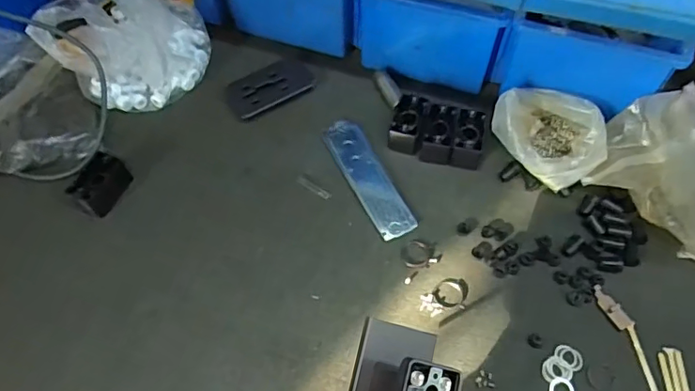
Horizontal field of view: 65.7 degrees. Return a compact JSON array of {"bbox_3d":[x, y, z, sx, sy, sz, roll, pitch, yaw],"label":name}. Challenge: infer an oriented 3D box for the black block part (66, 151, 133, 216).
[{"bbox_3d":[-0.232,-0.011,0.508,0.032,0.034,0.051,23,63,14],"label":"black block part"}]

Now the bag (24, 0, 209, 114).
[{"bbox_3d":[-0.226,-0.189,0.535,0.128,0.162,0.147,24,63,15],"label":"bag"}]

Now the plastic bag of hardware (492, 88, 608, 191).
[{"bbox_3d":[0.194,-0.059,0.520,0.091,0.048,0.104,-39,66,-19],"label":"plastic bag of hardware"}]

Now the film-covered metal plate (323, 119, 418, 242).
[{"bbox_3d":[0.018,-0.019,0.522,0.037,0.004,0.141,-22,62,-11],"label":"film-covered metal plate"}]

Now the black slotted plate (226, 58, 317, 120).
[{"bbox_3d":[-0.084,-0.117,0.579,0.093,0.004,0.057,-31,64,-15],"label":"black slotted plate"}]

